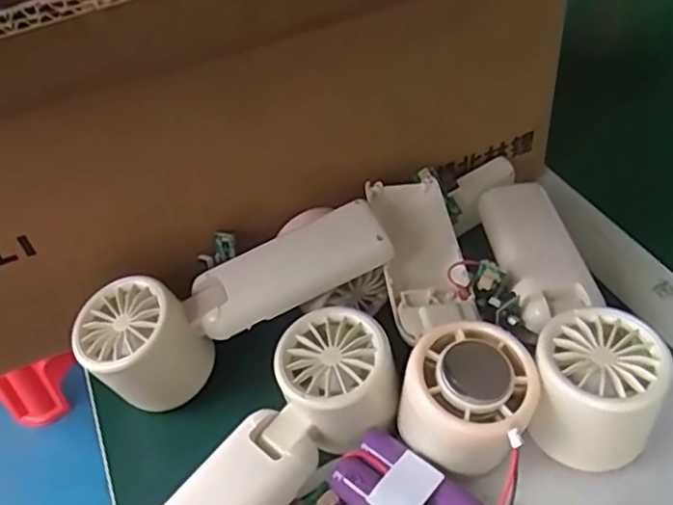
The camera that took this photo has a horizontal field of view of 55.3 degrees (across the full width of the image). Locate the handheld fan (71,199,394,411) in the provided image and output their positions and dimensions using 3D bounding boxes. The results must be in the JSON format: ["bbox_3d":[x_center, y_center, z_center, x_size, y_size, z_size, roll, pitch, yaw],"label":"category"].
[{"bbox_3d":[-0.050,0.024,0.338,0.164,0.046,0.066,-23,73,-6],"label":"handheld fan"}]

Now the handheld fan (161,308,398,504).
[{"bbox_3d":[-0.033,0.099,0.293,0.052,0.039,0.159,31,68,31],"label":"handheld fan"}]

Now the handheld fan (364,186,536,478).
[{"bbox_3d":[0.054,0.029,0.326,0.059,0.046,0.170,-6,45,0],"label":"handheld fan"}]

